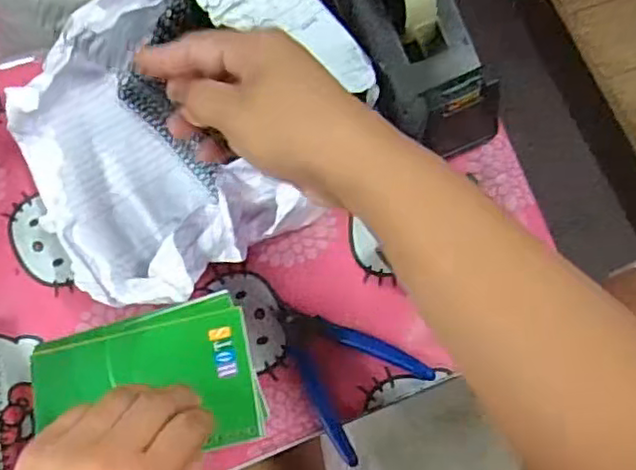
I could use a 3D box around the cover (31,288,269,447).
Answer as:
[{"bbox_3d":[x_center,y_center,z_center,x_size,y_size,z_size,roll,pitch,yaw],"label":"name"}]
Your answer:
[{"bbox_3d":[-0.104,0.090,0.407,0.131,0.018,0.094,-14,67,-2],"label":"cover"}]

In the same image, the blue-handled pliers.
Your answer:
[{"bbox_3d":[0.013,0.090,0.474,0.082,0.012,0.112,-43,76,-11],"label":"blue-handled pliers"}]

